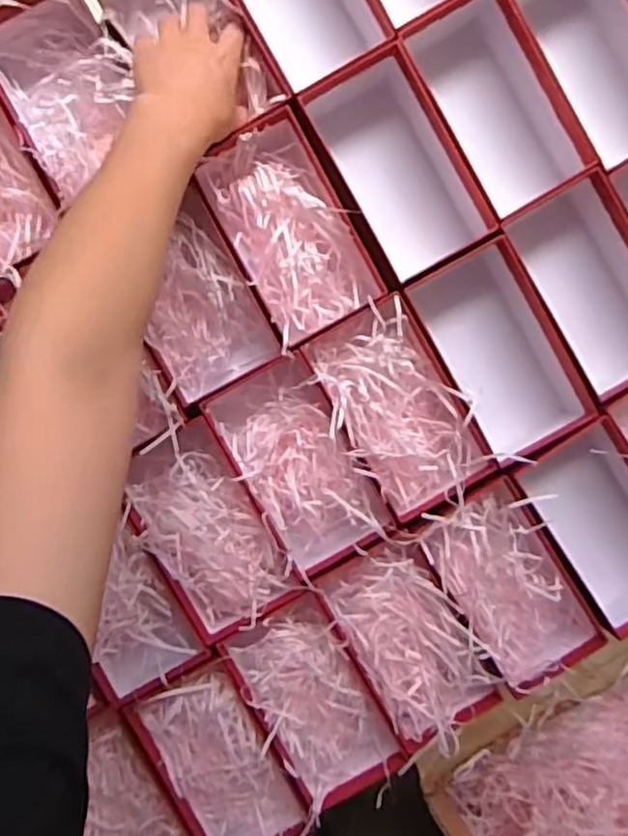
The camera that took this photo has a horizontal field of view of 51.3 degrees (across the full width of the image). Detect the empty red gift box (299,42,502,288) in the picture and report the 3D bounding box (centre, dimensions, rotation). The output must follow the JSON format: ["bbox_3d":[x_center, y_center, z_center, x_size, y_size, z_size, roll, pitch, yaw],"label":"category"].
[{"bbox_3d":[0.063,-0.199,0.530,0.092,0.073,0.172,-29,94,0],"label":"empty red gift box"}]

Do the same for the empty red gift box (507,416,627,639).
[{"bbox_3d":[0.235,0.086,0.547,0.096,0.071,0.168,-33,94,0],"label":"empty red gift box"}]

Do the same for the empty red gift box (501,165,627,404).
[{"bbox_3d":[0.225,-0.106,0.544,0.096,0.093,0.160,-29,94,0],"label":"empty red gift box"}]

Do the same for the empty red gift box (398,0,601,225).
[{"bbox_3d":[0.143,-0.247,0.530,0.100,0.084,0.164,-31,94,0],"label":"empty red gift box"}]

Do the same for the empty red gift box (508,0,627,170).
[{"bbox_3d":[0.226,-0.290,0.527,0.096,0.078,0.163,-32,94,0],"label":"empty red gift box"}]

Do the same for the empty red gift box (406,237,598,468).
[{"bbox_3d":[0.148,-0.054,0.530,0.094,0.063,0.160,-28,94,0],"label":"empty red gift box"}]

